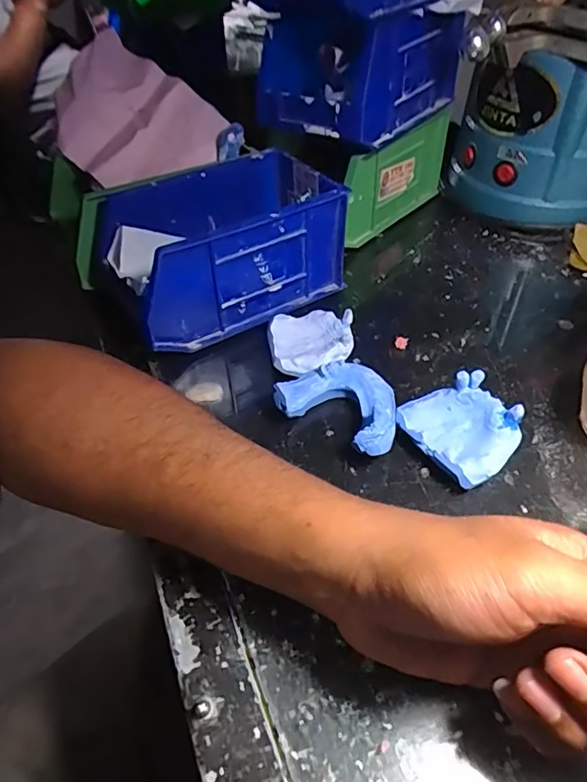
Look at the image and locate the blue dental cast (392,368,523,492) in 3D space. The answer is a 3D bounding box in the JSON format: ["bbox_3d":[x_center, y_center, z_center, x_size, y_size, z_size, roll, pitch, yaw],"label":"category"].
[{"bbox_3d":[0.101,0.023,0.321,0.055,0.032,0.066,-23,49,-18],"label":"blue dental cast"}]

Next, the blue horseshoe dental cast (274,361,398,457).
[{"bbox_3d":[0.035,0.009,0.340,0.077,0.029,0.057,27,53,26],"label":"blue horseshoe dental cast"}]

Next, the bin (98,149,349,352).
[{"bbox_3d":[-0.055,-0.110,0.416,0.158,0.089,0.102,-26,50,-21],"label":"bin"}]

